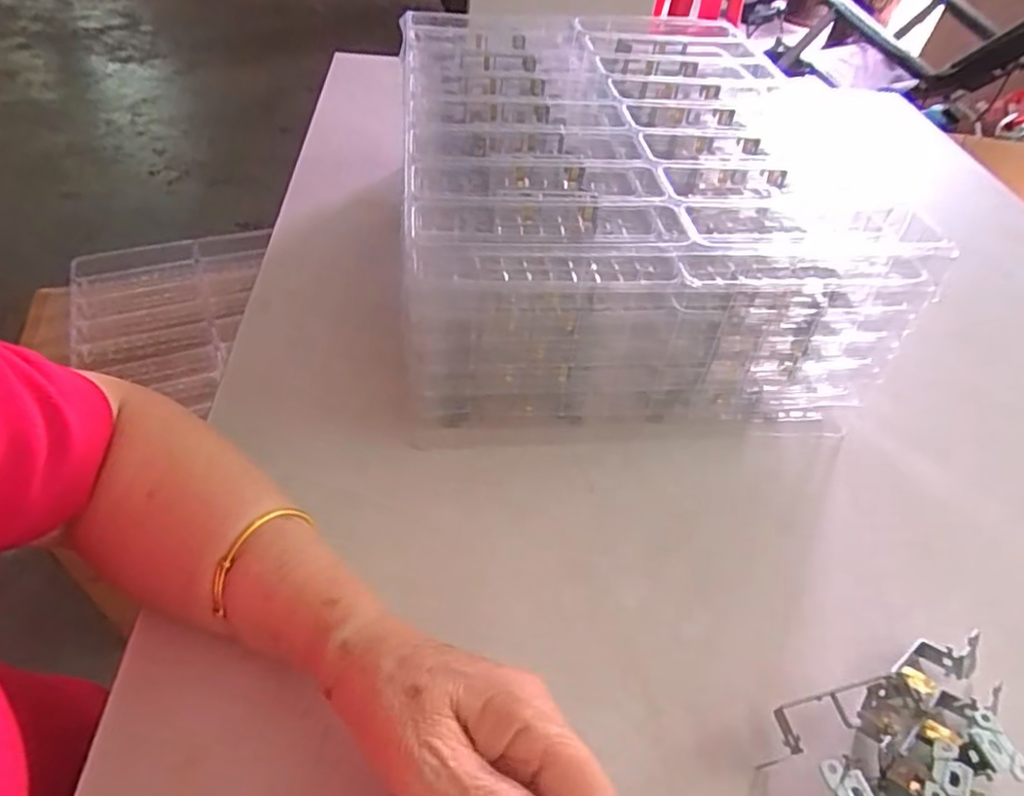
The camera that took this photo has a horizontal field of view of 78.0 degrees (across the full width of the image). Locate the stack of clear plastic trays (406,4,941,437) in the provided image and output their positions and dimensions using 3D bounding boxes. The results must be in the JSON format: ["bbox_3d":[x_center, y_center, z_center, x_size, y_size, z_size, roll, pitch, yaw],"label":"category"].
[{"bbox_3d":[0.081,-0.172,0.558,0.329,0.169,0.407,-1,46,-9],"label":"stack of clear plastic trays"}]

